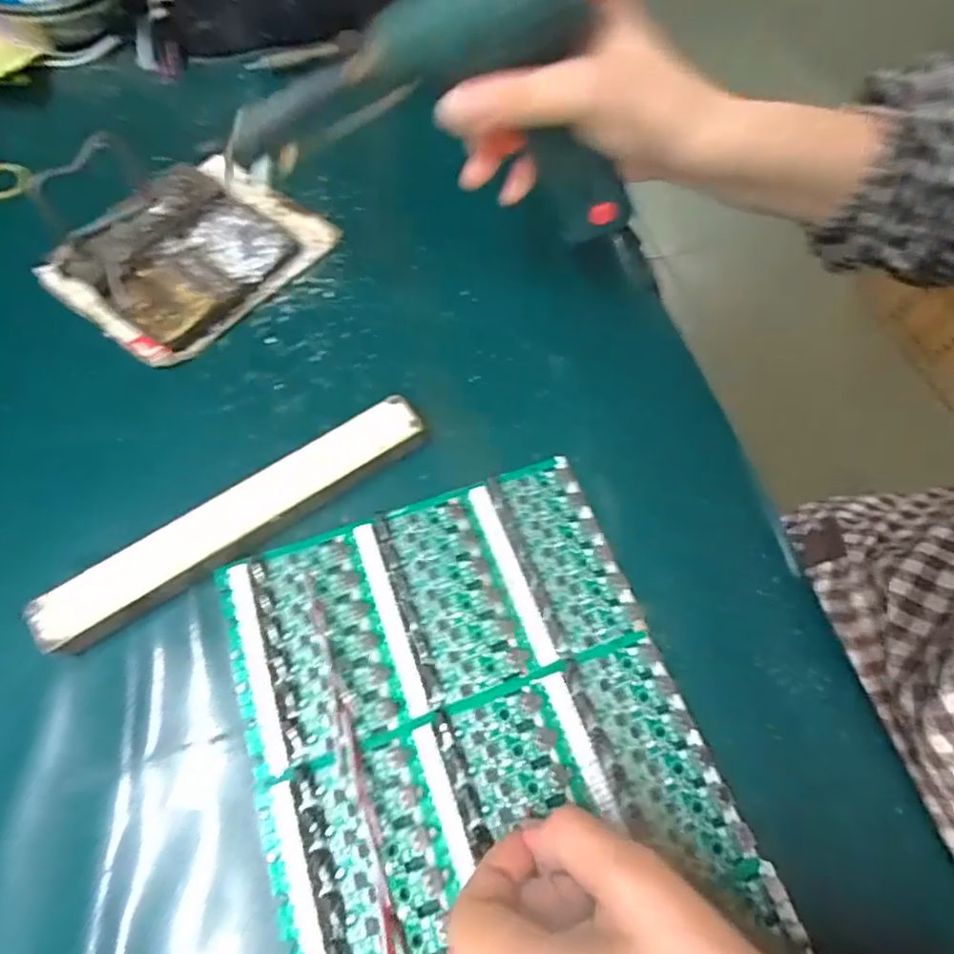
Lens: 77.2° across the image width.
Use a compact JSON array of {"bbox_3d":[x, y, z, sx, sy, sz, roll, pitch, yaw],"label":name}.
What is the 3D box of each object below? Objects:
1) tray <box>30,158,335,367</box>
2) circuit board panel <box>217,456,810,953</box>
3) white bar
[{"bbox_3d":[-0.181,-0.146,0.379,0.112,0.028,0.150,37,67,14],"label":"tray"},{"bbox_3d":[0.013,0.143,0.252,0.181,0.008,0.295,-18,66,-12],"label":"circuit board panel"},{"bbox_3d":[-0.115,0.020,0.302,0.197,0.018,0.030,-33,70,-18],"label":"white bar"}]

